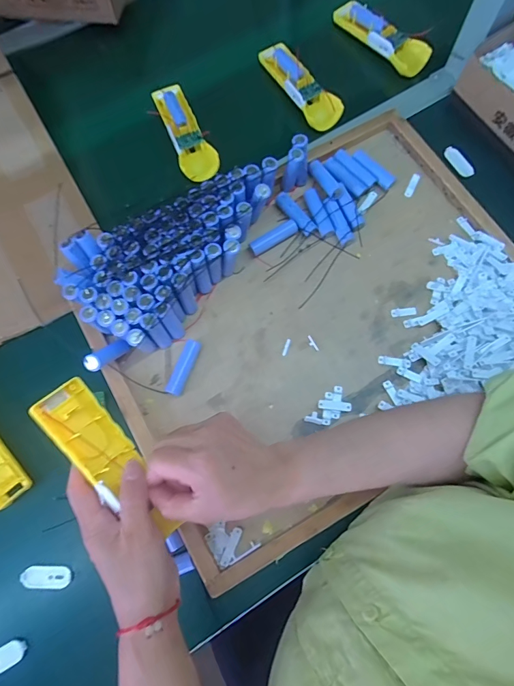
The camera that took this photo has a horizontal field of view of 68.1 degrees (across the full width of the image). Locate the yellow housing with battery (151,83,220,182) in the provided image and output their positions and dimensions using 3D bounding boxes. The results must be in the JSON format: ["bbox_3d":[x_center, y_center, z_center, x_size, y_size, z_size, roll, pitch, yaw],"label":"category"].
[{"bbox_3d":[-0.100,-0.300,0.536,0.051,0.030,0.148,-21,76,-6],"label":"yellow housing with battery"}]

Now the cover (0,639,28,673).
[{"bbox_3d":[-0.251,0.310,0.371,0.047,0.008,0.020,-28,77,-8],"label":"cover"}]

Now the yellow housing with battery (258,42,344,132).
[{"bbox_3d":[0.063,-0.374,0.546,0.053,0.022,0.157,-29,77,-8],"label":"yellow housing with battery"}]

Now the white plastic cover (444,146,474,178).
[{"bbox_3d":[0.276,-0.248,0.519,0.013,0.016,0.052,-30,78,-8],"label":"white plastic cover"}]

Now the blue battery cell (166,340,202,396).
[{"bbox_3d":[-0.084,0.027,0.437,0.019,0.016,0.067,20,76,5],"label":"blue battery cell"}]

